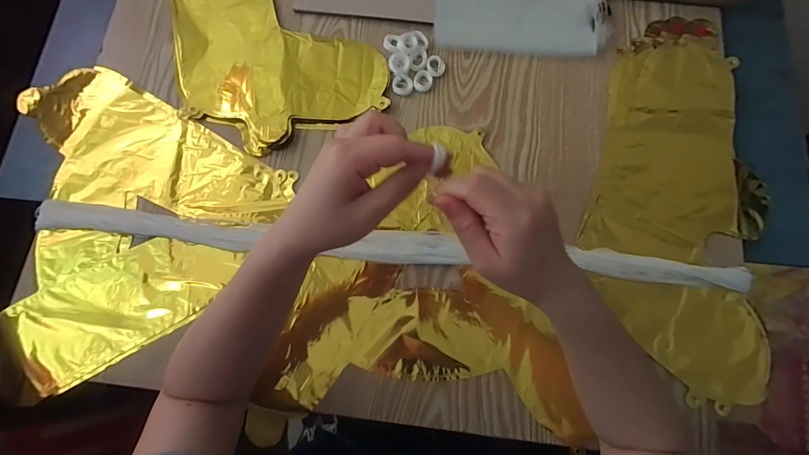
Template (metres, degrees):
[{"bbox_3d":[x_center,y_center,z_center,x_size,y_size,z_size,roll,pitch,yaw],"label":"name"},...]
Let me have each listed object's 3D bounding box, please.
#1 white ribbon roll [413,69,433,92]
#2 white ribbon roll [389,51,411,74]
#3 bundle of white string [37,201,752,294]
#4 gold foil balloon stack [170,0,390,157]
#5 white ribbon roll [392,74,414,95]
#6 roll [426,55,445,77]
[{"bbox_3d":[0.024,-0.181,0.483,0.022,0.005,0.026,17,78,5],"label":"white ribbon roll"},{"bbox_3d":[-0.006,-0.201,0.480,0.026,0.006,0.026,0,77,1],"label":"white ribbon roll"},{"bbox_3d":[-0.022,0.021,0.432,0.772,0.015,0.033,5,77,3],"label":"bundle of white string"},{"bbox_3d":[-0.191,-0.290,0.510,0.236,0.011,0.394,-20,77,-3],"label":"gold foil balloon stack"},{"bbox_3d":[-0.002,-0.175,0.482,0.025,0.006,0.024,0,77,1],"label":"white ribbon roll"},{"bbox_3d":[0.039,-0.200,0.488,0.022,0.007,0.026,-16,77,-2],"label":"roll"}]

